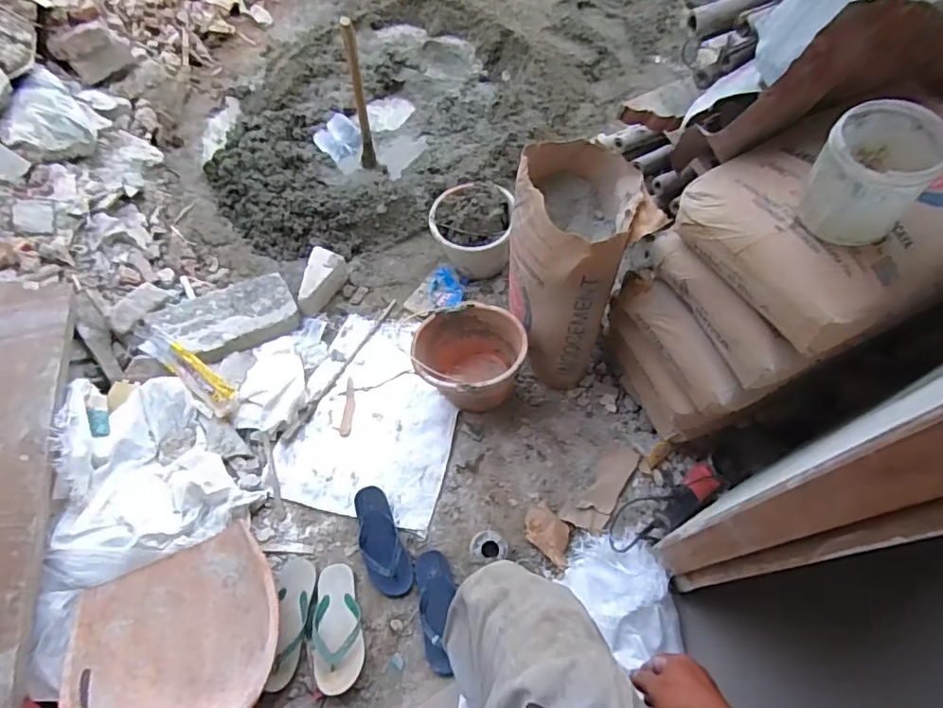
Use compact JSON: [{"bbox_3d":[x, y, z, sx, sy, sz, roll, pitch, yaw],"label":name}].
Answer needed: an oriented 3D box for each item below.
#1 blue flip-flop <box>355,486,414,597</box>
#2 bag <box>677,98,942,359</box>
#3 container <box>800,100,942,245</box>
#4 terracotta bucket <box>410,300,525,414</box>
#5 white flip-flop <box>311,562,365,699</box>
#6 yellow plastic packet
[{"bbox_3d":[-0.214,0.442,1.306,0.101,0.052,0.254,-21,65,-10],"label":"blue flip-flop"},{"bbox_3d":[0.675,-0.263,0.954,0.521,0.118,0.356,-25,66,-12],"label":"bag"},{"bbox_3d":[0.566,-0.254,0.802,0.139,0.153,0.135,38,69,17],"label":"container"},{"bbox_3d":[-0.007,0.013,1.441,0.276,0.200,0.248,5,63,2],"label":"terracotta bucket"},{"bbox_3d":[-0.294,0.598,1.228,0.103,0.062,0.256,-10,64,-5],"label":"white flip-flop"},{"bbox_3d":[-0.777,0.044,1.519,0.360,0.020,0.072,34,68,16],"label":"yellow plastic packet"}]

